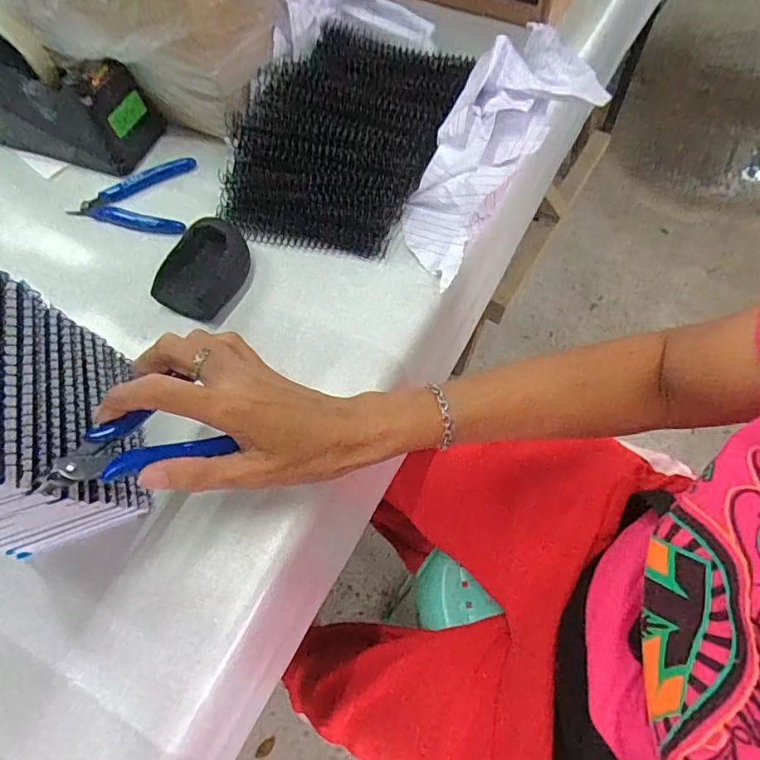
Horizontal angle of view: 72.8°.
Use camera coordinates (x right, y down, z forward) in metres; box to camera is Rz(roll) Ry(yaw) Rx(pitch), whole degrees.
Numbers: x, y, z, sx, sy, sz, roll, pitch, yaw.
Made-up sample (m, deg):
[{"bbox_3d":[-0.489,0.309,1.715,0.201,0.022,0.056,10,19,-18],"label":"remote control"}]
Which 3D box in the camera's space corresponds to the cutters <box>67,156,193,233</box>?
[{"bbox_3d":[-0.234,-0.168,0.486,0.110,0.012,0.087,-6,64,3],"label":"cutters"}]

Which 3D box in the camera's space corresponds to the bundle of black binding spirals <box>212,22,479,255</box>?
[{"bbox_3d":[-0.027,-0.232,0.472,0.166,0.061,0.247,17,67,13],"label":"bundle of black binding spirals"}]

